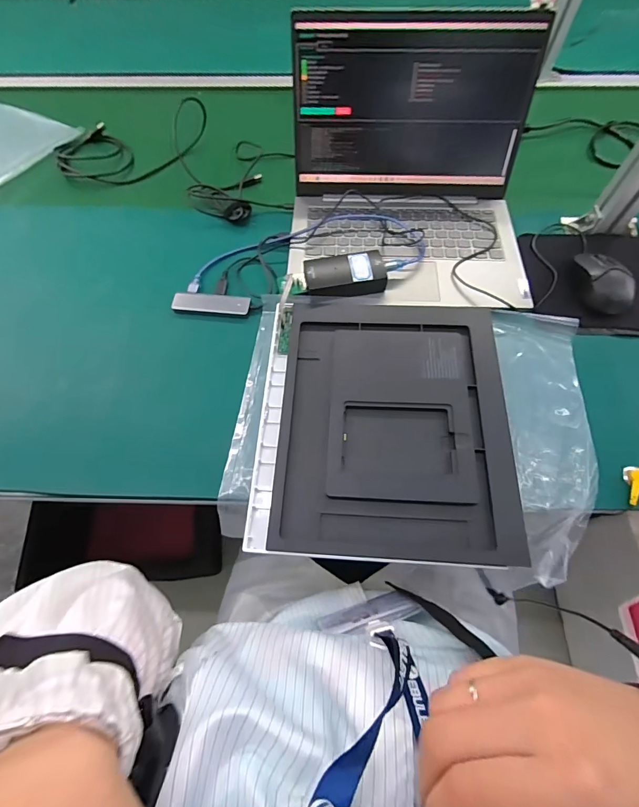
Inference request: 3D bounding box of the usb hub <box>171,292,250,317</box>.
[{"bbox_3d":[-0.144,-0.132,0.509,0.101,0.015,0.025,6,64,4],"label":"usb hub"}]

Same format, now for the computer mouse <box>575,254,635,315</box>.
[{"bbox_3d":[0.374,-0.158,0.500,0.048,0.030,0.096,0,64,1],"label":"computer mouse"}]

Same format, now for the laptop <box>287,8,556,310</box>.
[{"bbox_3d":[0.121,-0.304,0.495,0.322,0.177,0.325,1,64,2],"label":"laptop"}]

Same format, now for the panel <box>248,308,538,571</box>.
[{"bbox_3d":[0.069,0.015,0.427,0.263,0.024,0.293,3,64,3],"label":"panel"}]

